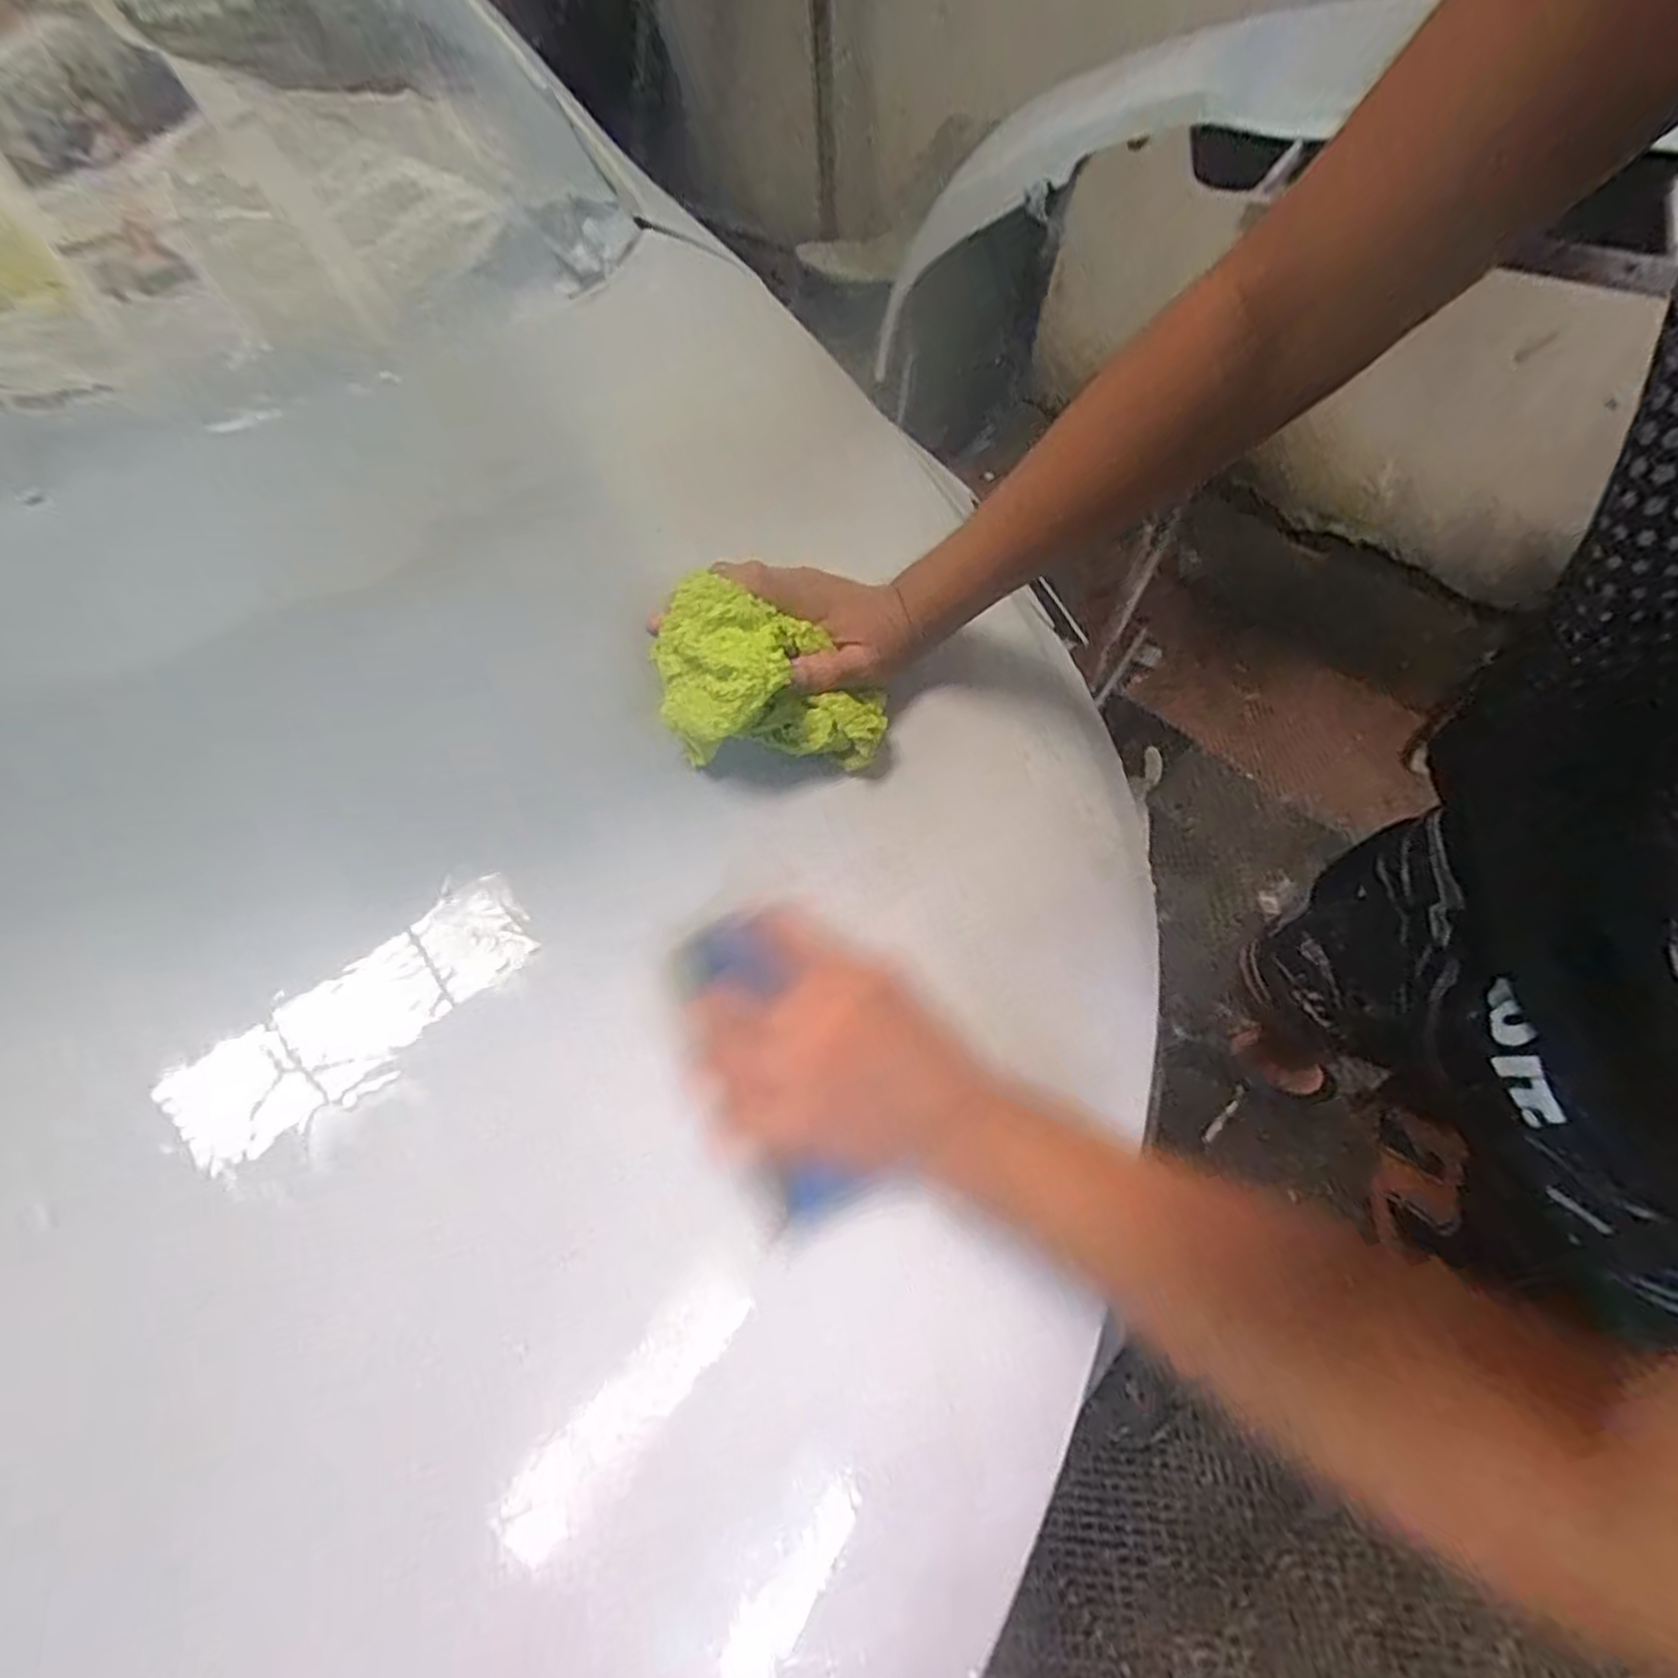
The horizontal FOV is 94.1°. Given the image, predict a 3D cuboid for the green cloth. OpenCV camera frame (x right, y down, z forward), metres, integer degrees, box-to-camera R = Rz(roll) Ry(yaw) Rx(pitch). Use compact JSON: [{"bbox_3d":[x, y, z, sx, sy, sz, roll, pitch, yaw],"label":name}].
[{"bbox_3d":[-0.036,-0.090,0.444,0.127,0.100,0.070,-6,51,-4],"label":"green cloth"}]

